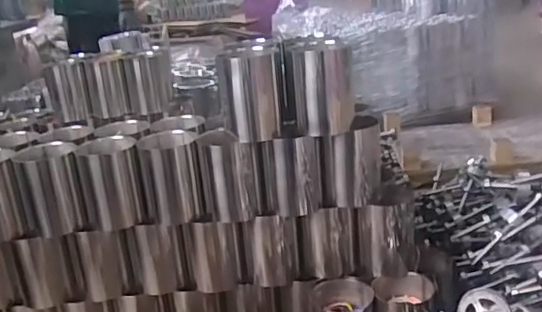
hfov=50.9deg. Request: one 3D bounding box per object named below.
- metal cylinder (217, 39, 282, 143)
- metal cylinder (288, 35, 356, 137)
[{"bbox_3d":[-0.040,-0.129,1.118,0.113,0.170,0.109,-4,19,-1],"label":"metal cylinder"},{"bbox_3d":[0.098,-0.134,1.119,0.119,0.176,0.111,-3,19,2],"label":"metal cylinder"}]

